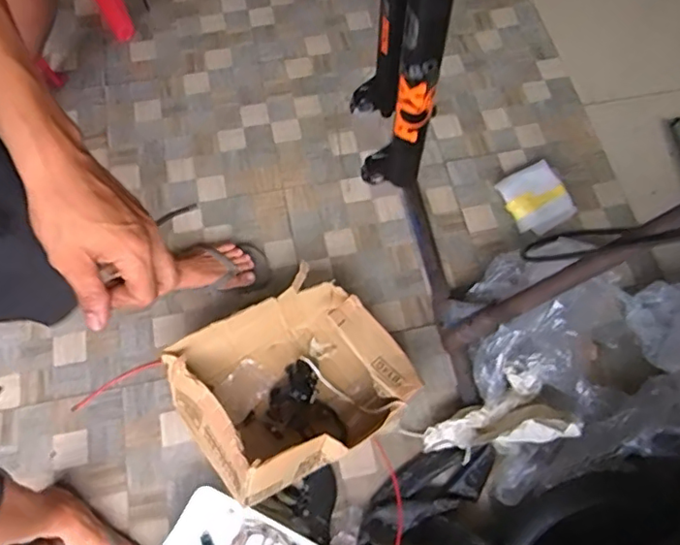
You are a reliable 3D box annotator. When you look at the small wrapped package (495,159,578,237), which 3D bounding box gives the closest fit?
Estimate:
[{"bbox_3d":[0.461,-0.176,1.360,0.151,0.041,0.162,-22,69,-10],"label":"small wrapped package"}]

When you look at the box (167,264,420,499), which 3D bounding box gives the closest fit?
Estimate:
[{"bbox_3d":[-0.096,0.206,1.107,0.401,0.160,0.344,-33,71,-14],"label":"box"}]

